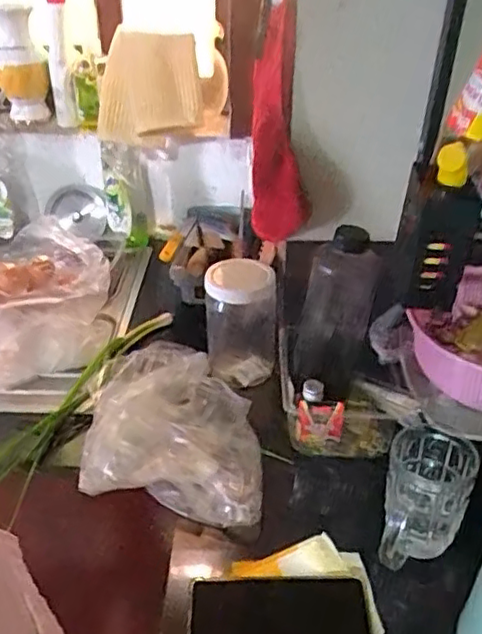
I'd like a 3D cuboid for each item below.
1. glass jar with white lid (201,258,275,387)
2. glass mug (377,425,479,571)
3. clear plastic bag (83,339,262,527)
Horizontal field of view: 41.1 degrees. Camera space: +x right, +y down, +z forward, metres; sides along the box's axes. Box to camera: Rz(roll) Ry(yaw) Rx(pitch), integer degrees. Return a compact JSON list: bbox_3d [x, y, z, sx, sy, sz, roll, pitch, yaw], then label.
[{"bbox_3d":[-0.001,0.011,0.857,0.089,0.152,0.089,1,32,0],"label":"glass jar with white lid"},{"bbox_3d":[0.178,0.179,0.631,0.080,0.100,0.121,16,35,23],"label":"glass mug"},{"bbox_3d":[-0.083,0.108,0.758,0.183,0.077,0.285,-1,32,-3],"label":"clear plastic bag"}]

